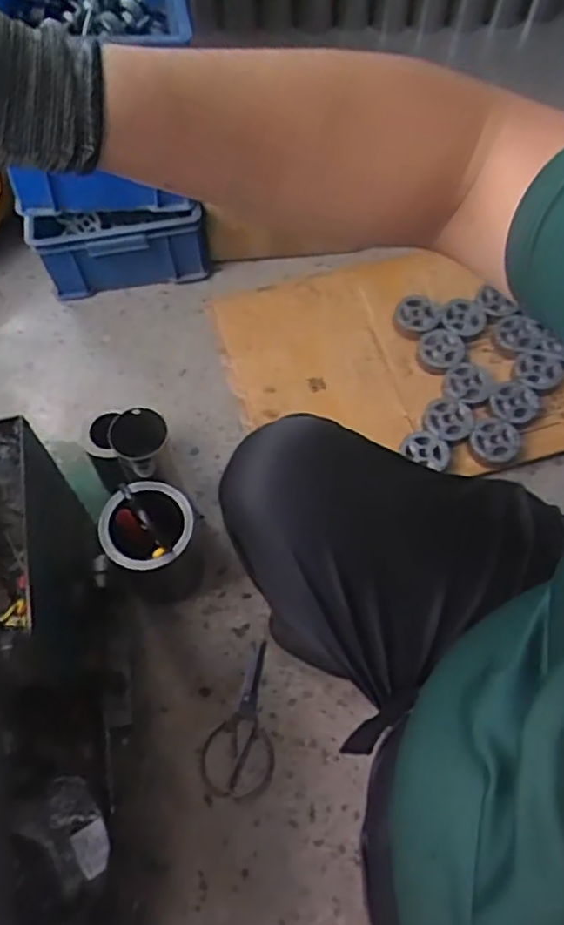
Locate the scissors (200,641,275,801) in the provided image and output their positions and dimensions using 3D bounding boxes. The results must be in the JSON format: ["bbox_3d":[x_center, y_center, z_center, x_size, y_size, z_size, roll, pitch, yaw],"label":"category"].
[{"bbox_3d":[-0.049,0.345,0.896,0.094,0.006,0.197,8,63,5],"label":"scissors"}]

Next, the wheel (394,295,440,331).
[{"bbox_3d":[0.240,-0.261,1.164,0.059,0.022,0.072,-40,69,-18],"label":"wheel"}]

